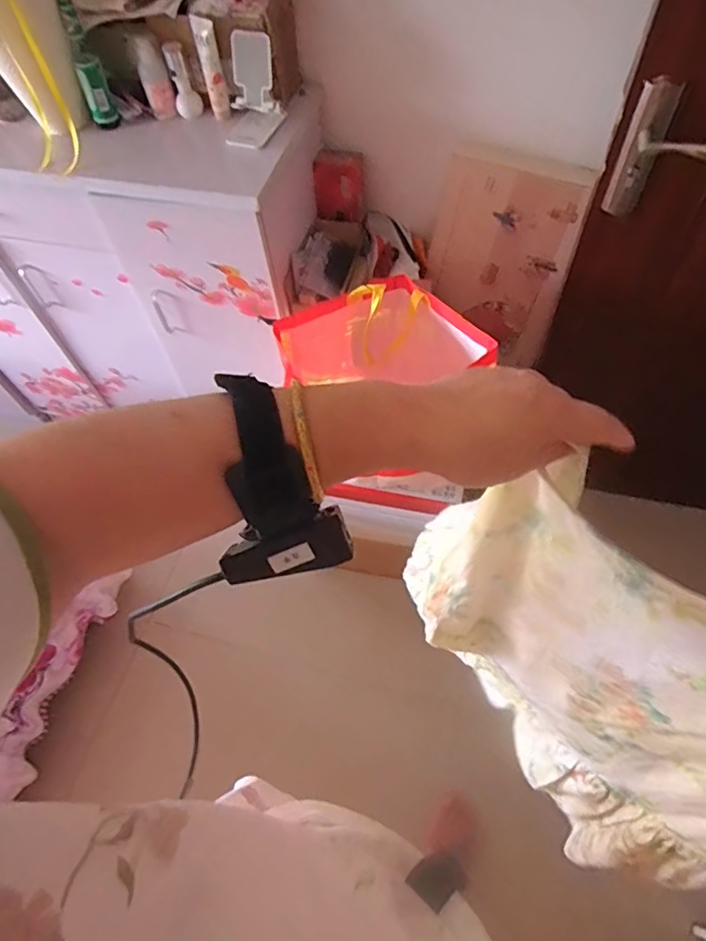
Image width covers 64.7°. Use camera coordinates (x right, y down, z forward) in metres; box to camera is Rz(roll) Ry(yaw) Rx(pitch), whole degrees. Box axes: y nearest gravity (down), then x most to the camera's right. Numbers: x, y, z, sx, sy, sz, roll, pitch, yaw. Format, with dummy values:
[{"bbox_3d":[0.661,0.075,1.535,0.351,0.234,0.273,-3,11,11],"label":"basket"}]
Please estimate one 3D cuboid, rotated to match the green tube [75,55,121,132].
[{"bbox_3d":[-0.430,-0.634,0.940,0.046,0.101,0.029,-18,23,-7],"label":"green tube"}]

